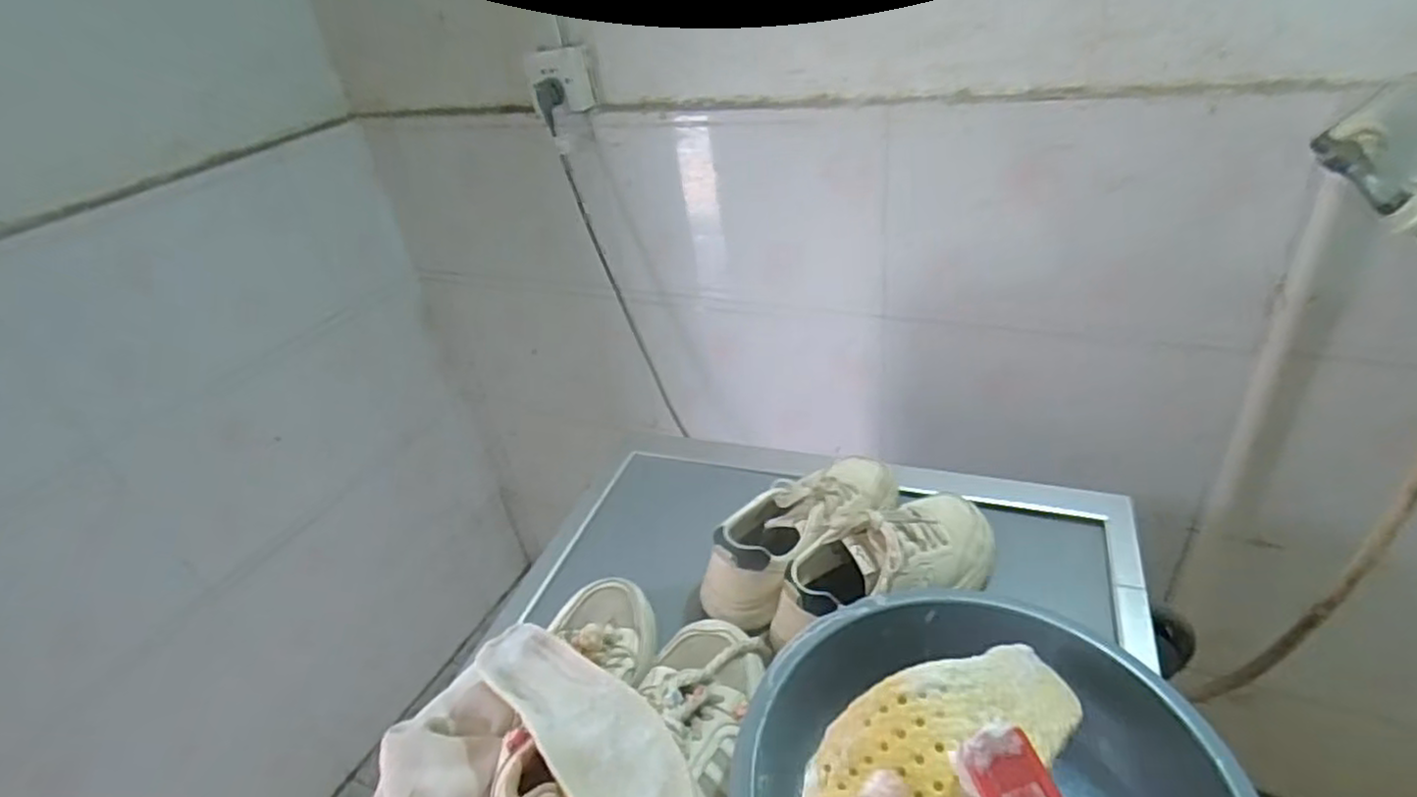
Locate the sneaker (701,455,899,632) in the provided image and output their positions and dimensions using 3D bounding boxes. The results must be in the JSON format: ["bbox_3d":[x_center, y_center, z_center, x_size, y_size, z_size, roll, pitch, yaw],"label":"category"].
[{"bbox_3d":[0.100,0.122,0.692,0.247,0.080,0.096,-28,40,-26],"label":"sneaker"}]

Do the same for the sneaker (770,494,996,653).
[{"bbox_3d":[0.164,0.148,0.641,0.234,0.087,0.091,-26,37,-24],"label":"sneaker"}]

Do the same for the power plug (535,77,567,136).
[{"bbox_3d":[-0.236,-0.447,1.071,0.042,0.075,0.027,-11,34,-4],"label":"power plug"}]

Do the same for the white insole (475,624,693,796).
[{"bbox_3d":[-0.093,0.234,0.519,0.076,0.013,0.238,-20,29,-34],"label":"white insole"}]

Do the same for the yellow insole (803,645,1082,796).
[{"bbox_3d":[0.152,0.187,0.394,0.204,0.059,0.081,-10,33,-28],"label":"yellow insole"}]

